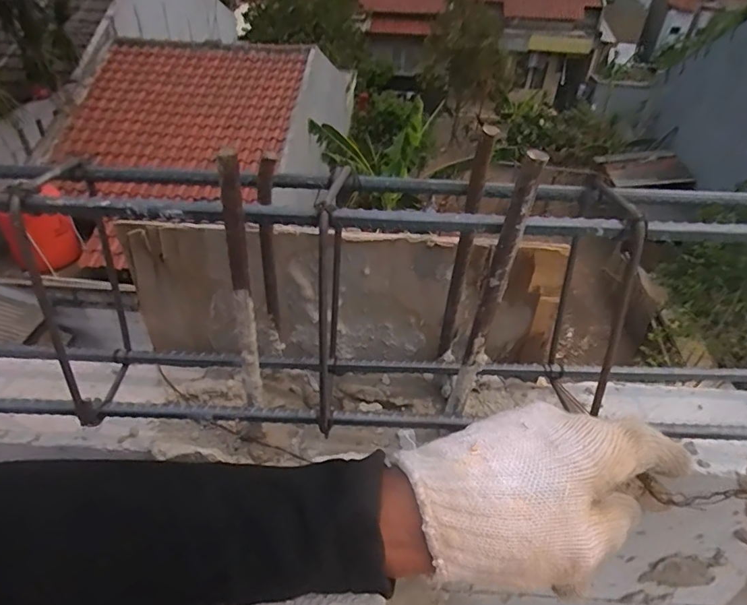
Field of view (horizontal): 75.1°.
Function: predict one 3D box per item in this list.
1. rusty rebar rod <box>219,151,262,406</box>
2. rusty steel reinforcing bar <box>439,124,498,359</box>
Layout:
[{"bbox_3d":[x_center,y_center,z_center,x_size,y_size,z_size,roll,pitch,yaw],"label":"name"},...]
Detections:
[{"bbox_3d":[-0.065,-0.003,0.245,0.013,0.149,0.005,-16,43,-22],"label":"rusty rebar rod"},{"bbox_3d":[0.055,-0.027,0.293,0.010,0.157,0.008,5,39,3],"label":"rusty steel reinforcing bar"}]

